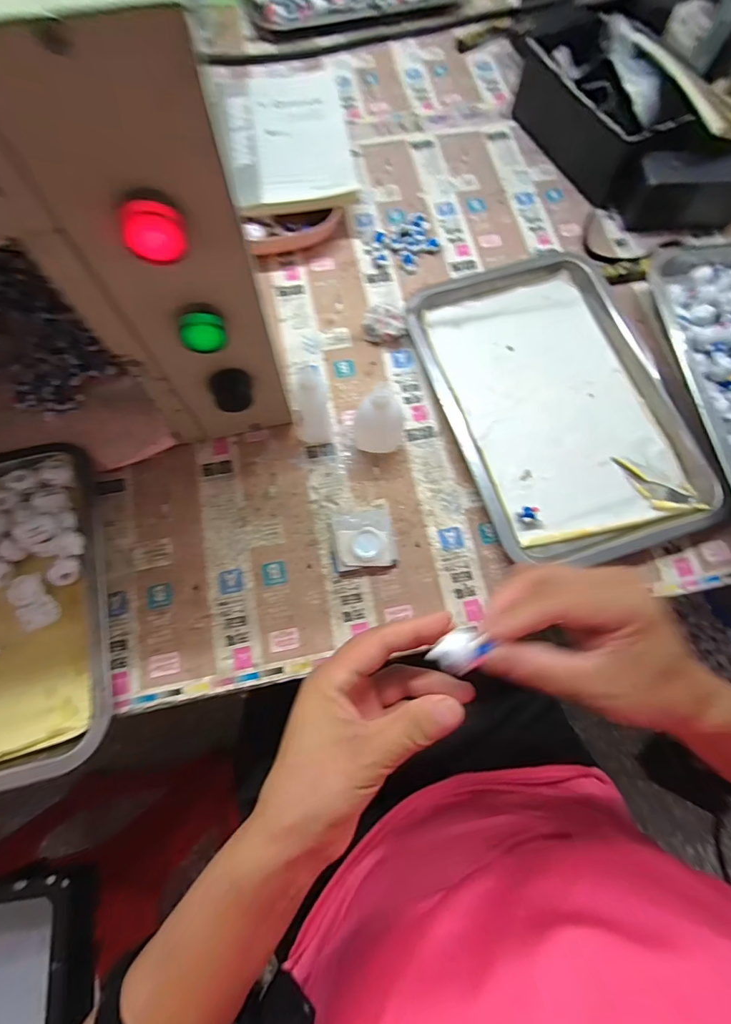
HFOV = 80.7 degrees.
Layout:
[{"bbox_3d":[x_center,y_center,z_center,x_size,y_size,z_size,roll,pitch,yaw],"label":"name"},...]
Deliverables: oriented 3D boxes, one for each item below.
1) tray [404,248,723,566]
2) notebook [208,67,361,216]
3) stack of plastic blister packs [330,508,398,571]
[{"bbox_3d":[0.175,-0.112,0.414,0.205,0.020,0.312,-16,73,-6],"label":"tray"},{"bbox_3d":[-0.090,-0.422,0.482,0.142,0.011,0.218,-13,72,-6],"label":"notebook"},{"bbox_3d":[-0.002,0.024,0.367,0.051,0.016,0.050,-9,73,-4],"label":"stack of plastic blister packs"}]

